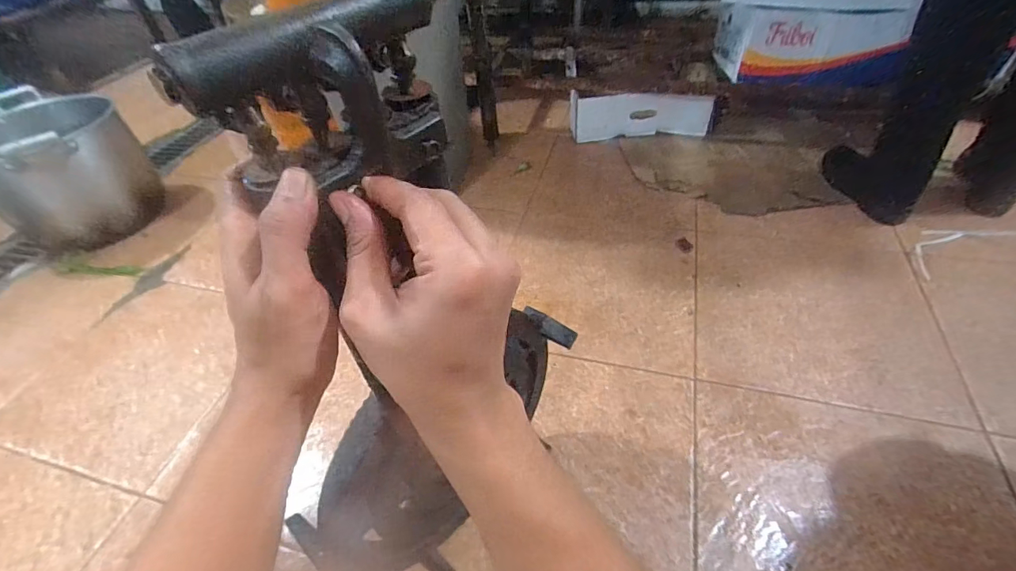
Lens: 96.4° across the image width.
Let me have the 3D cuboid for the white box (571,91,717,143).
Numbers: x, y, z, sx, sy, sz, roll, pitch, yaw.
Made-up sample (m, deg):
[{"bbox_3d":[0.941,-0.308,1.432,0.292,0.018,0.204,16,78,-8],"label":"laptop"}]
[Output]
[{"bbox_3d":[0.381,-0.482,1.305,0.391,0.122,0.058,-2,45,4],"label":"white box"}]

